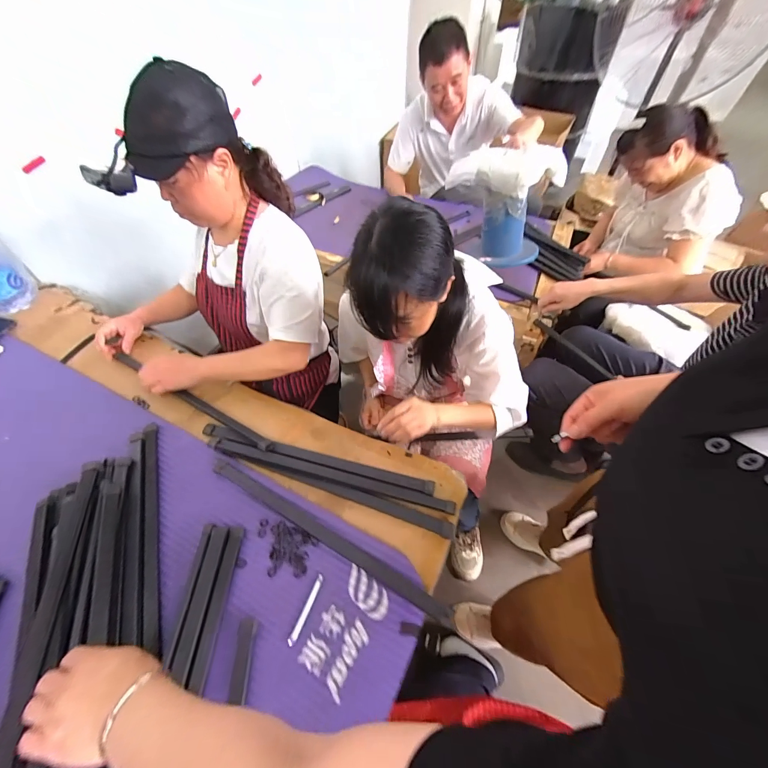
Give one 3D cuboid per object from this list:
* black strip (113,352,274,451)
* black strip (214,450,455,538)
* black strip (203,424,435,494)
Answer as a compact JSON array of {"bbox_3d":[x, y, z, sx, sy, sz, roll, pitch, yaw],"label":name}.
[{"bbox_3d":[-0.400,0.026,0.688,0.450,0.015,0.024,25,57,18],"label":"black strip"},{"bbox_3d":[-0.085,0.175,0.574,0.409,0.010,0.028,16,54,12],"label":"black strip"},{"bbox_3d":[-0.132,0.132,0.607,0.441,0.013,0.028,13,54,10],"label":"black strip"}]

